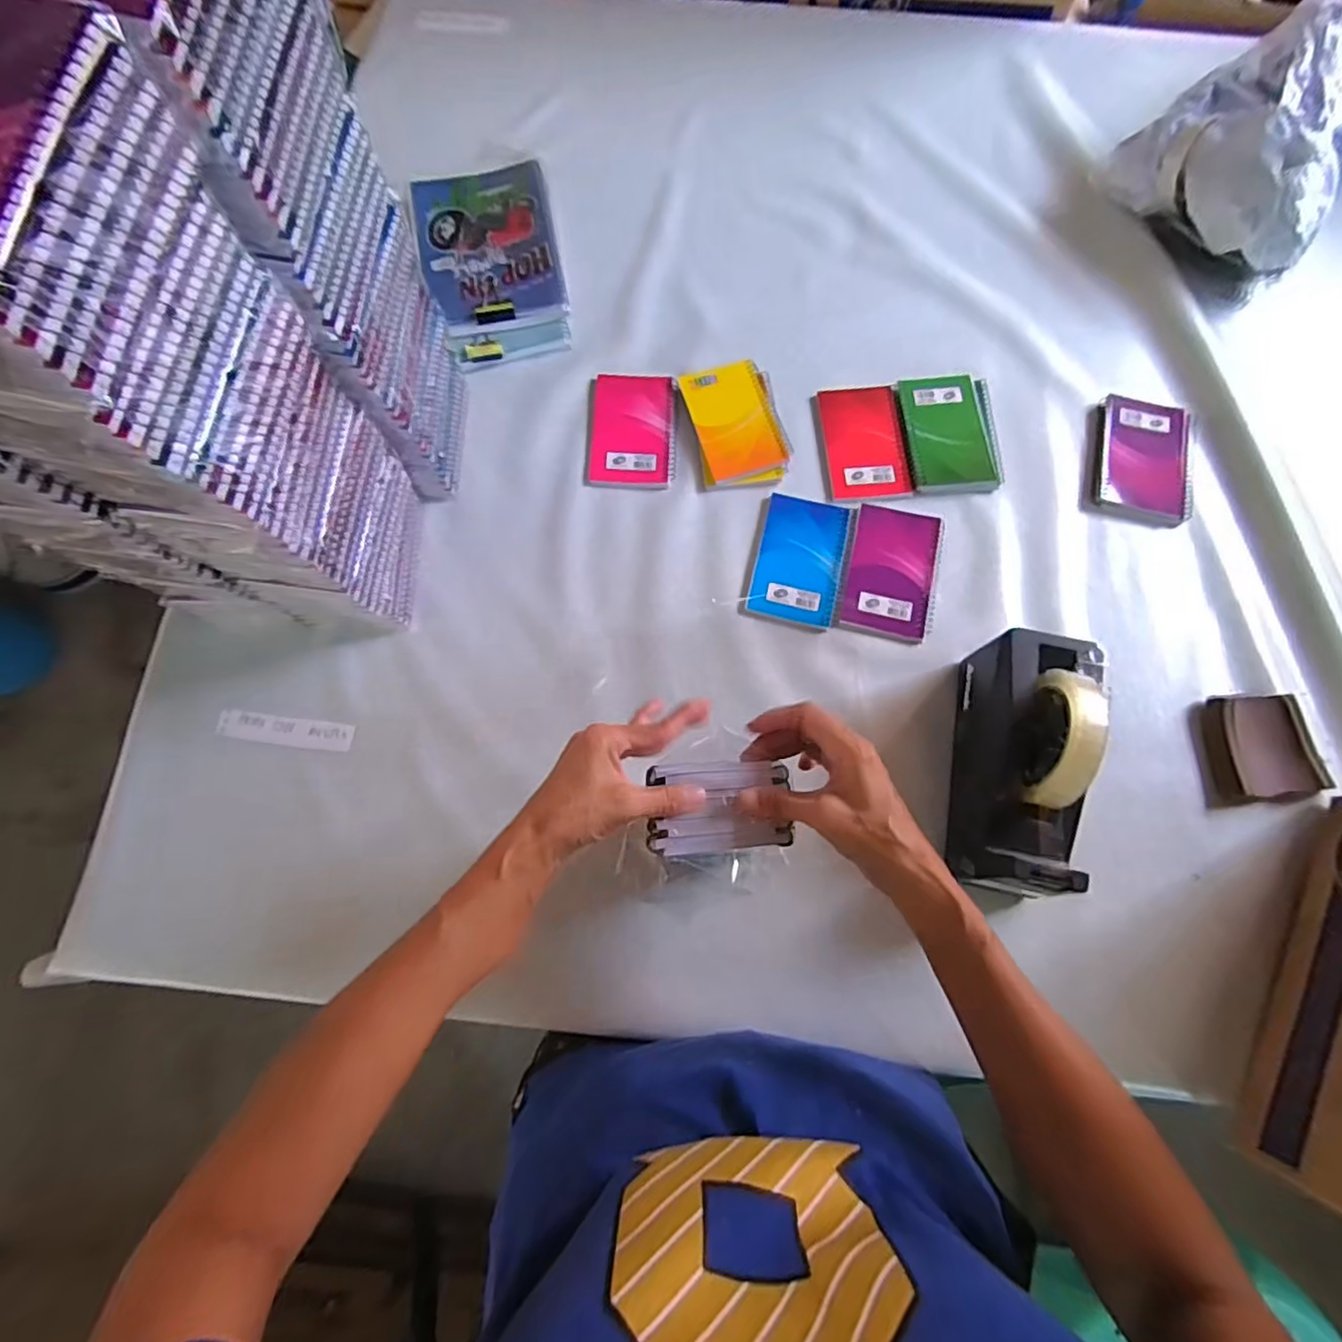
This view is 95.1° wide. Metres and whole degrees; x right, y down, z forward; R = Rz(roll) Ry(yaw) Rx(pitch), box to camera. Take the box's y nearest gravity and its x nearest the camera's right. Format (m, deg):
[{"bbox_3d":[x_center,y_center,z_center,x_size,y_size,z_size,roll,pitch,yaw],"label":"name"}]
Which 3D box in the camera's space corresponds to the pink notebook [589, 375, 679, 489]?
[{"bbox_3d":[-0.038,-0.252,0.640,0.088,0.010,0.132,1,74,1],"label":"pink notebook"}]

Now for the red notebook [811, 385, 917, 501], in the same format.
[{"bbox_3d":[0.200,-0.236,0.637,0.089,0.011,0.126,-5,74,-1],"label":"red notebook"}]

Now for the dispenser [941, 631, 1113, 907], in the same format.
[{"bbox_3d":[0.287,0.074,0.487,0.081,0.131,0.201,12,74,4],"label":"dispenser"}]

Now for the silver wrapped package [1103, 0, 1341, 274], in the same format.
[{"bbox_3d":[0.680,-0.612,0.664,0.302,0.105,0.210,-43,78,-11],"label":"silver wrapped package"}]

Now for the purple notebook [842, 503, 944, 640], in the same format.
[{"bbox_3d":[0.218,-0.097,0.599,0.084,0.004,0.134,13,74,4],"label":"purple notebook"}]

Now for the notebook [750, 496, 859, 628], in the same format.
[{"bbox_3d":[0.128,-0.110,0.600,0.086,0.006,0.133,14,74,4],"label":"notebook"}]

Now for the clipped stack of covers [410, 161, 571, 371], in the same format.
[{"bbox_3d":[-0.198,-0.456,0.686,0.148,0.027,0.263,-14,74,-4],"label":"clipped stack of covers"}]

